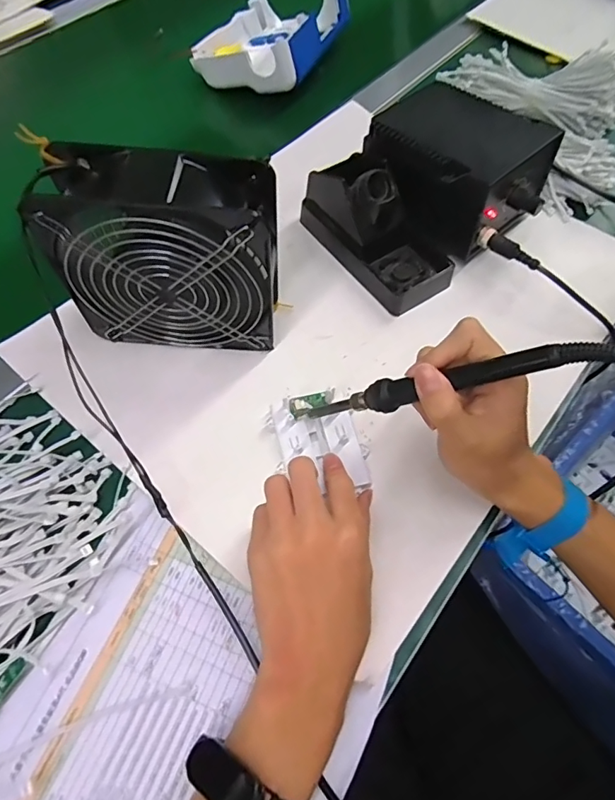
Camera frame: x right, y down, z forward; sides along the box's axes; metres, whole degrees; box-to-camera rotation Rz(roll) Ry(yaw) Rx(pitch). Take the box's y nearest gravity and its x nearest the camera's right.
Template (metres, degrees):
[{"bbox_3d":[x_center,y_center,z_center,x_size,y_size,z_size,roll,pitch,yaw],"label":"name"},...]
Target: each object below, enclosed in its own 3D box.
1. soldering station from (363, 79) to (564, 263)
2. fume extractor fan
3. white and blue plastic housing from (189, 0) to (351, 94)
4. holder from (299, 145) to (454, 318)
[{"bbox_3d":[0.142,-0.223,0.467,0.127,0.086,0.163,-40,70,-21],"label":"soldering station"},{"bbox_3d":[-0.098,-0.099,0.356,0.150,0.151,0.059,2,62,-1],"label":"fume extractor fan"},{"bbox_3d":[-0.045,-0.449,0.587,0.141,0.061,0.173,26,64,11],"label":"white and blue plastic housing"},{"bbox_3d":[0.069,-0.164,0.449,0.086,0.077,0.158,-35,69,-19],"label":"holder"}]

